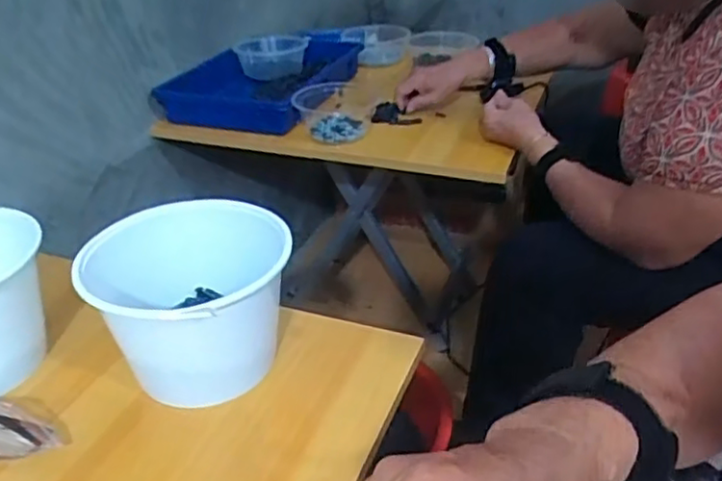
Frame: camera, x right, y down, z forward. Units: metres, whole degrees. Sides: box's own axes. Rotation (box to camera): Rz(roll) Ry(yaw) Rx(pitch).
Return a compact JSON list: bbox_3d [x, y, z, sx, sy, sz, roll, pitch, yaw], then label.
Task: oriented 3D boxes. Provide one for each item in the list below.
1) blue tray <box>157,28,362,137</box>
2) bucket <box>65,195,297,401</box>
[{"bbox_3d":[-0.160,-0.282,1.118,0.232,0.091,0.347,7,31,16],"label":"blue tray"},{"bbox_3d":[-0.139,0.059,0.546,0.154,0.128,0.154,-2,30,1],"label":"bucket"}]

